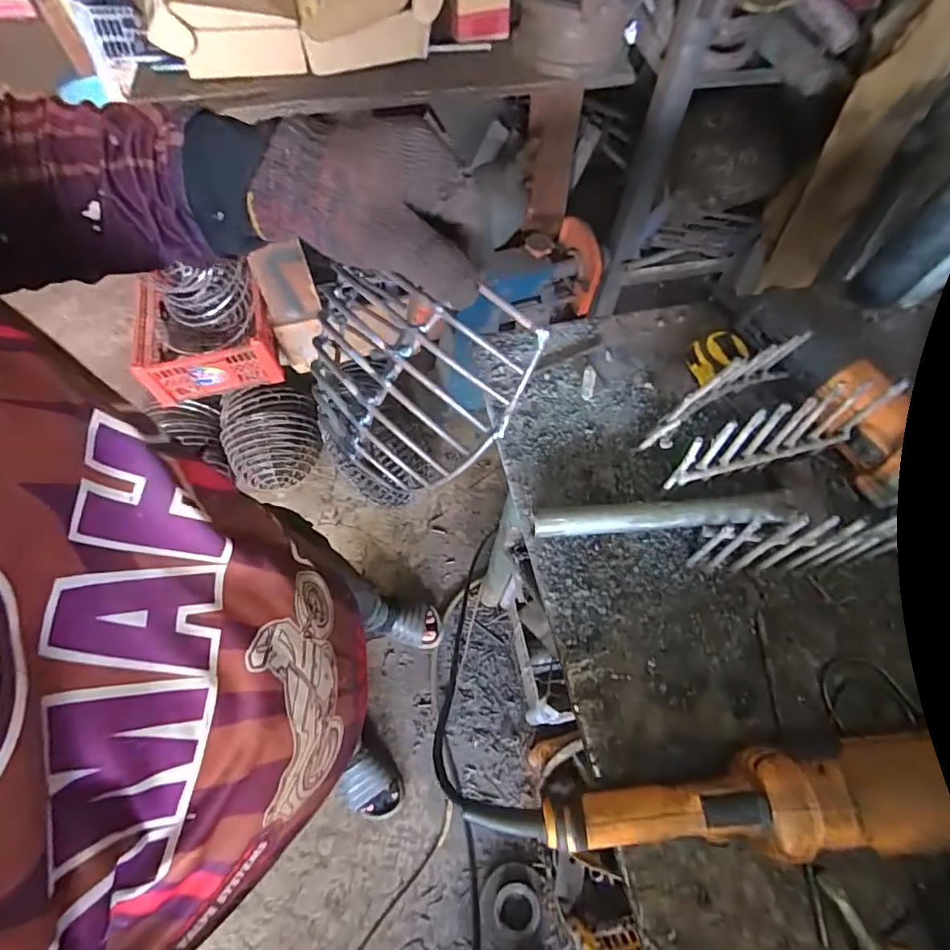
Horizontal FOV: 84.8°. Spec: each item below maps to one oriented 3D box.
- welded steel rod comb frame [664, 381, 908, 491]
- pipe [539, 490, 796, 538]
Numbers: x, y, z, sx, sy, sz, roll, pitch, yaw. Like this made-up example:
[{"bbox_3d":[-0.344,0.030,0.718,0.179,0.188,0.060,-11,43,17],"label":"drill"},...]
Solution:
[{"bbox_3d":[0.232,-0.031,0.394,0.155,0.073,0.015,-13,63,-8],"label":"welded steel rod comb frame"},{"bbox_3d":[0.158,0.035,0.427,0.218,0.024,0.025,-5,62,-3],"label":"pipe"}]

